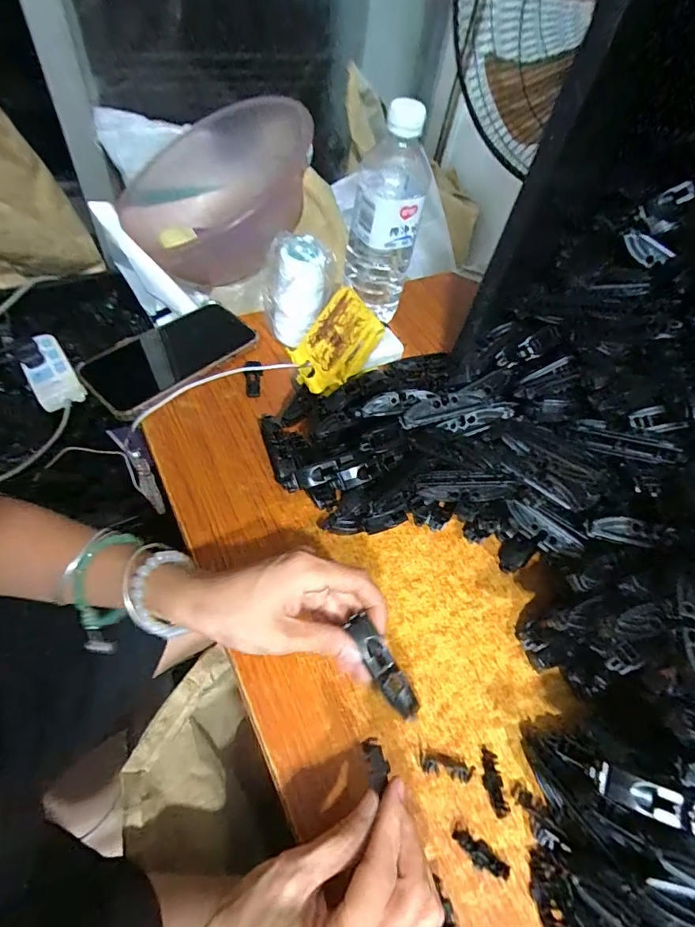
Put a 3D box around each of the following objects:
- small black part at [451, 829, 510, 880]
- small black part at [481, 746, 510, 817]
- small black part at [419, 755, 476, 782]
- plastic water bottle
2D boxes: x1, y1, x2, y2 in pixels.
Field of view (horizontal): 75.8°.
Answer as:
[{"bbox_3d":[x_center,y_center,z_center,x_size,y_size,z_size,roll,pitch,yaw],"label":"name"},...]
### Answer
[{"bbox_3d":[0.081,0.236,0.268,0.036,0.007,0.013,39,58,17],"label":"small black part"},{"bbox_3d":[0.095,0.206,0.289,0.011,0.006,0.037,-1,56,-11],"label":"small black part"},{"bbox_3d":[0.066,0.199,0.292,0.034,0.004,0.011,15,55,1],"label":"small black part"},{"bbox_3d":[0.038,-0.251,0.459,0.069,0.186,0.074,9,55,-2],"label":"plastic water bottle"}]

